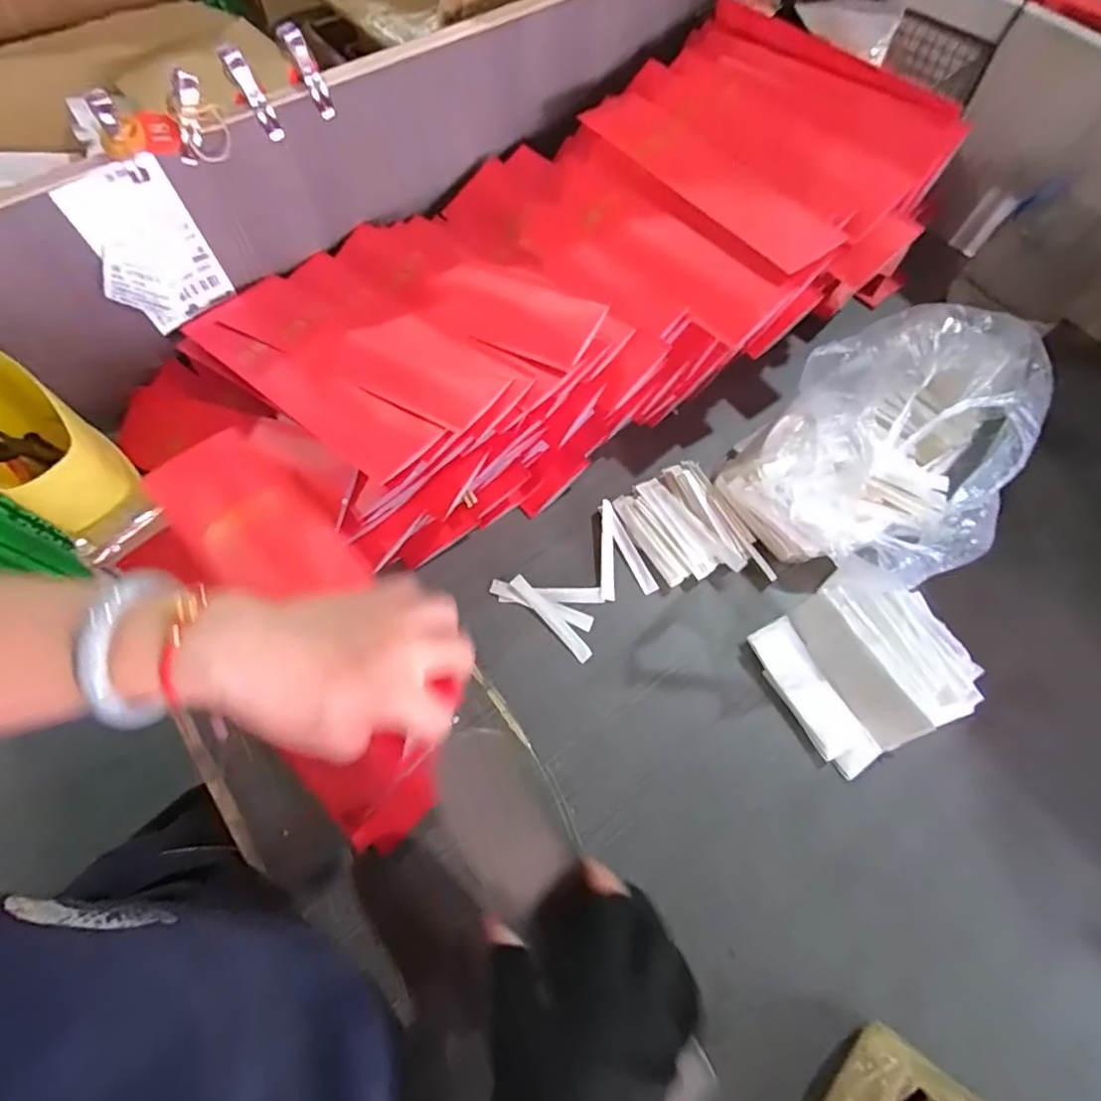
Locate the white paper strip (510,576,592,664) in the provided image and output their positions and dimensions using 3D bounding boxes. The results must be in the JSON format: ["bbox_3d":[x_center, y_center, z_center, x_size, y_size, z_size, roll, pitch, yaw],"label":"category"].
[{"bbox_3d":[0.001,0.057,0.484,0.014,0.004,0.091,-40,75,-15],"label":"white paper strip"}]

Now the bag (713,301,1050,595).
[{"bbox_3d":[0.295,-0.091,0.499,0.253,0.140,0.178,-41,72,-19],"label":"bag"}]

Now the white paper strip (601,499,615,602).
[{"bbox_3d":[0.051,-0.001,0.506,0.012,0.013,0.091,2,64,-1],"label":"white paper strip"}]

